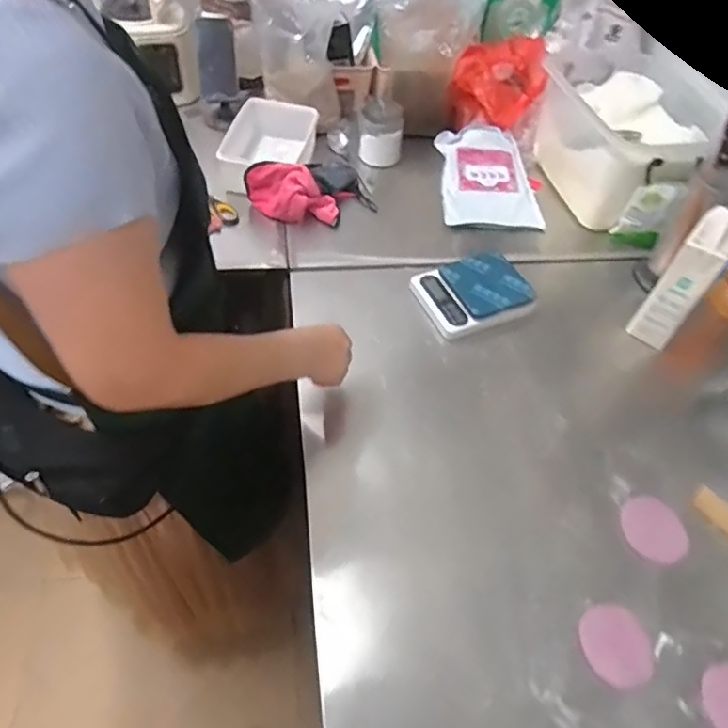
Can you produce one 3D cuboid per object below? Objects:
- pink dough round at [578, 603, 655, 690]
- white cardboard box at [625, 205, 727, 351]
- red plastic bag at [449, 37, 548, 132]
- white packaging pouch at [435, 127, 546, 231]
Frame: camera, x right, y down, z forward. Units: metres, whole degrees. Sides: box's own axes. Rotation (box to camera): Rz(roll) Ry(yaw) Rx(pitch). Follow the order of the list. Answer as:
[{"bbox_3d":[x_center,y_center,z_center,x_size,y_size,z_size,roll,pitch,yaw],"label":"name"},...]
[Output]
[{"bbox_3d":[0.281,0.312,0.610,0.077,0.007,0.080,3,52,-3],"label":"pink dough round"},{"bbox_3d":[0.491,-0.129,0.837,0.064,0.193,0.103,34,57,20],"label":"white cardboard box"},{"bbox_3d":[0.288,-0.603,1.182,0.159,0.117,0.214,28,55,16],"label":"red plastic bag"},{"bbox_3d":[0.234,-0.368,1.089,0.194,0.072,0.250,-5,53,-9],"label":"white packaging pouch"}]

